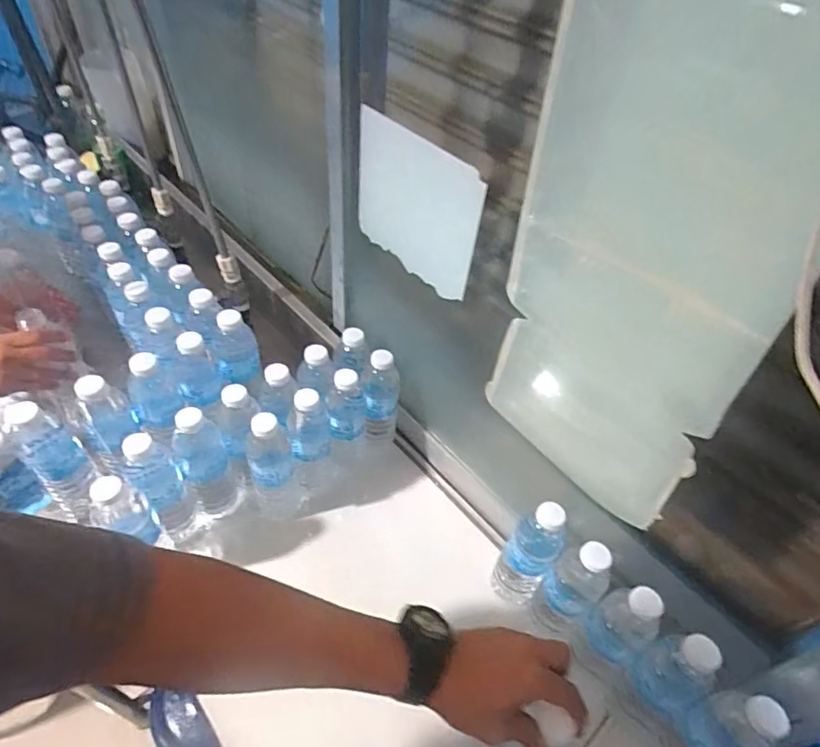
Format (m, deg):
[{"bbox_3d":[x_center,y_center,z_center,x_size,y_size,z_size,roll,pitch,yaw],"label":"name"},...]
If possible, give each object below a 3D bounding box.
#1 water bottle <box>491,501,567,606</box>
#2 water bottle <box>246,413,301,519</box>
[{"bbox_3d":[0.149,0.233,0.650,0.059,0.186,0.055,22,49,14],"label":"water bottle"},{"bbox_3d":[-0.187,0.135,0.705,0.062,0.215,0.055,-8,48,-13],"label":"water bottle"}]

